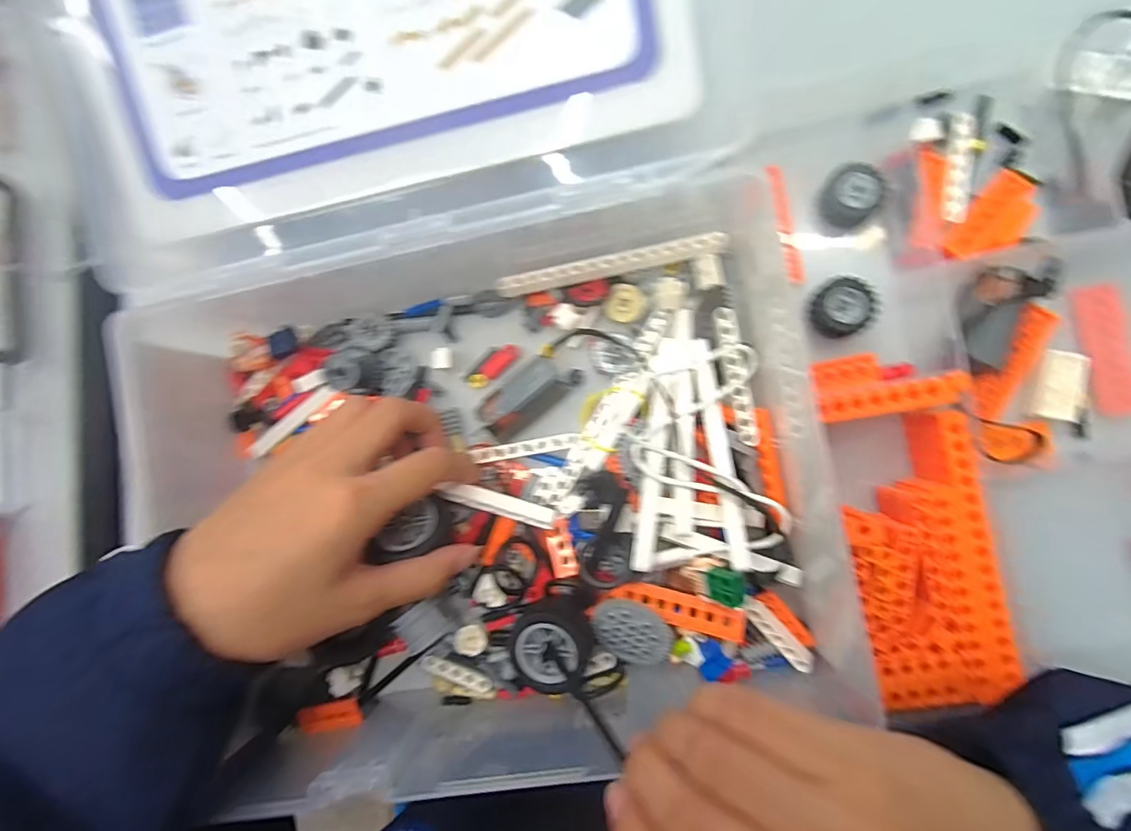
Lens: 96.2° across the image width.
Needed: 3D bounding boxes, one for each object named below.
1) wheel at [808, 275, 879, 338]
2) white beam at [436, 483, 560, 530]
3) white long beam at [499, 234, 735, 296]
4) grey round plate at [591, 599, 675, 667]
[{"bbox_3d":[0.140,-0.055,0.262,0.031,0.015,0.029,0,88,6],"label":"wheel"},{"bbox_3d":[-0.035,0.046,0.262,0.059,0.010,0.009,14,90,5],"label":"white beam"},{"bbox_3d":[0.024,-0.078,0.269,0.119,0.010,0.010,-11,87,5],"label":"white long beam"},{"bbox_3d":[0.035,0.111,0.259,0.038,0.007,0.035,-17,99,23],"label":"grey round plate"}]

